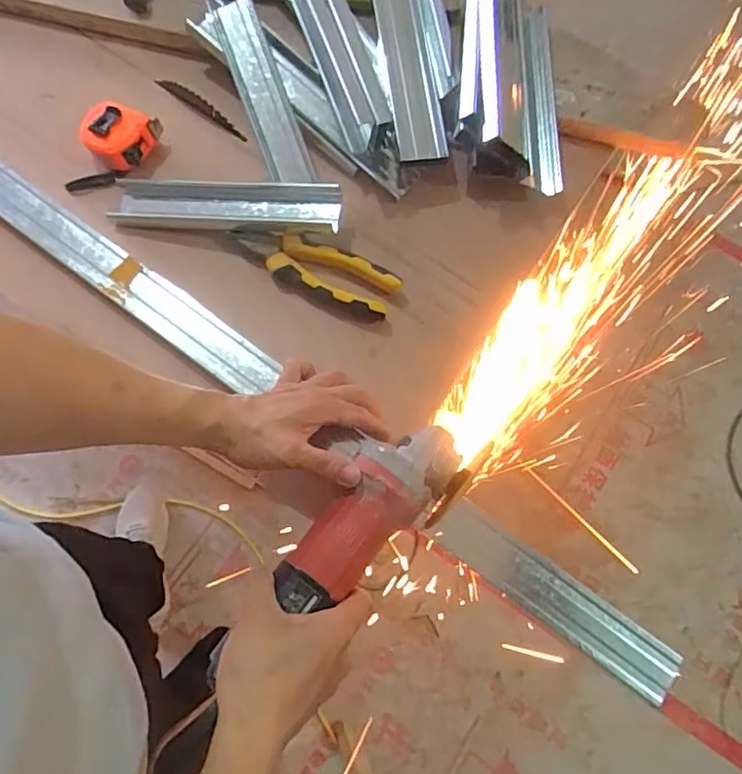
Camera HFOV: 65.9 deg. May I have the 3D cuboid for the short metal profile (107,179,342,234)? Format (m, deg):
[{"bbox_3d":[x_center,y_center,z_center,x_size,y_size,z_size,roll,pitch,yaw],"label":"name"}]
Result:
[{"bbox_3d":[-0.152,-0.193,0.602,0.239,0.022,0.051,6,72,0],"label":"short metal profile"}]

